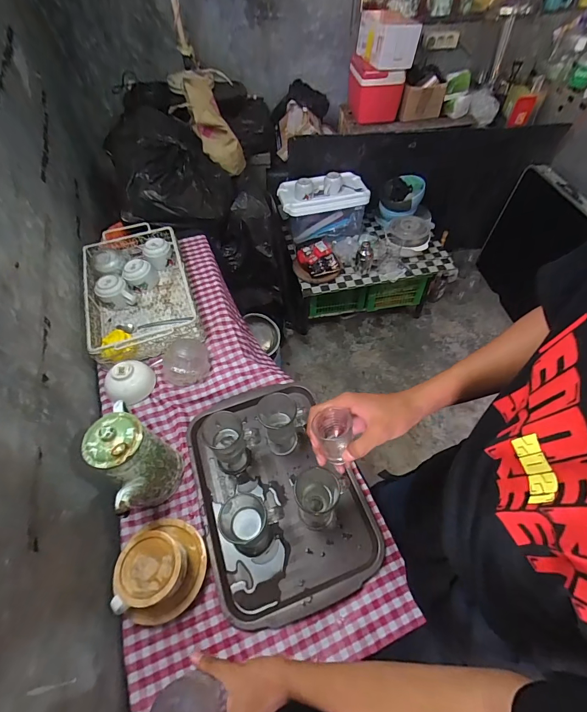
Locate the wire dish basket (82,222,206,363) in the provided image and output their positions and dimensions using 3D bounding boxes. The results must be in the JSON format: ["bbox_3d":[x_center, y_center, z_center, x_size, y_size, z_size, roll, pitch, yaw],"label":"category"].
[{"bbox_3d":[-0.424,-0.188,0.948,0.257,0.074,0.446,-18,55,-11],"label":"wire dish basket"}]

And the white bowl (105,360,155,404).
[{"bbox_3d":[-0.375,0.056,0.798,0.107,0.053,0.091,-38,61,-23],"label":"white bowl"}]

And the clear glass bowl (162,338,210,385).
[{"bbox_3d":[-0.259,0.004,0.821,0.110,0.058,0.105,-1,54,1],"label":"clear glass bowl"}]

